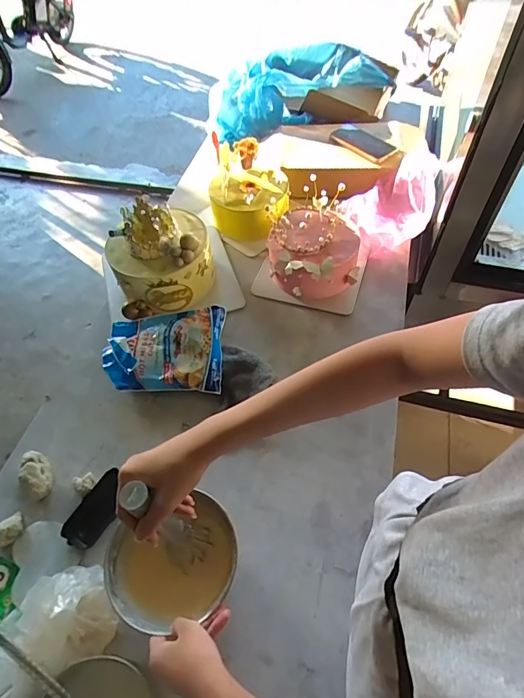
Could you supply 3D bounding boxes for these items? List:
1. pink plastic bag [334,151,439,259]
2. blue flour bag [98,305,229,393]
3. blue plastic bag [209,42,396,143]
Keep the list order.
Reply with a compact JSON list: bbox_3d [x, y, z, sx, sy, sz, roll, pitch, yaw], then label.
[{"bbox_3d":[0.291,-0.326,0.889,0.150,0.102,0.282,31,63,22],"label":"pink plastic bag"},{"bbox_3d":[-0.173,-0.001,0.729,0.204,0.045,0.157,-1,56,3],"label":"blue flour bag"},{"bbox_3d":[0.088,-0.739,1.131,0.312,0.125,0.441,34,64,23],"label":"blue plastic bag"}]

